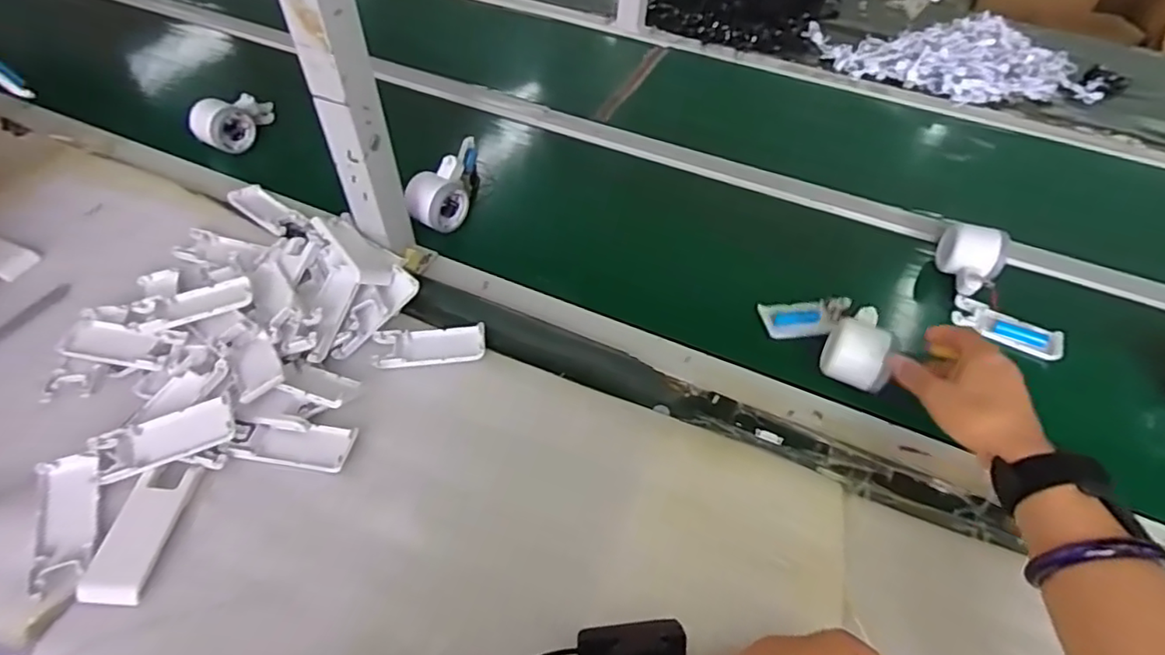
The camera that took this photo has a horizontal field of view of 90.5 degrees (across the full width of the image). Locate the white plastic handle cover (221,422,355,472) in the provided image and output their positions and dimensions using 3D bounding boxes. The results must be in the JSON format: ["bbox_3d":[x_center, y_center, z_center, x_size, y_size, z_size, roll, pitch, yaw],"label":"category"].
[{"bbox_3d":[-0.242,0.097,0.481,0.095,0.013,0.037,7,62,-2],"label":"white plastic handle cover"}]

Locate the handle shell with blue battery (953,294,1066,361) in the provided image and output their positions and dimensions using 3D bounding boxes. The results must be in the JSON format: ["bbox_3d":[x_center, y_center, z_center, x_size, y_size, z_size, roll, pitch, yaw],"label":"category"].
[{"bbox_3d":[0.457,-0.002,0.619,0.106,0.022,0.040,31,55,21],"label":"handle shell with blue battery"}]

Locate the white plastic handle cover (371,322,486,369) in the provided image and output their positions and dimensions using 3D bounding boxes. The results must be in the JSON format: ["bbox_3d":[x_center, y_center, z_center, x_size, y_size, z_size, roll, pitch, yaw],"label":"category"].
[{"bbox_3d":[-0.147,0.017,0.558,0.103,0.010,0.046,-8,51,-10],"label":"white plastic handle cover"}]

